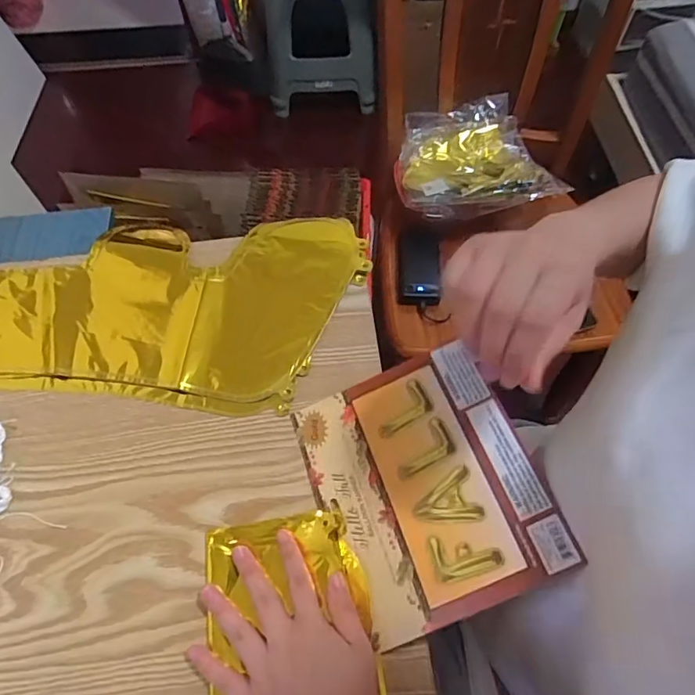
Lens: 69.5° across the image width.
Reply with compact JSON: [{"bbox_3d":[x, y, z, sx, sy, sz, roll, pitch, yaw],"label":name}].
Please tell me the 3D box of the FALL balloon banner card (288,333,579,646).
[{"bbox_3d":[0.053,0.098,0.383,0.158,0.017,0.188,-27,57,9],"label":"FALL balloon banner card"}]

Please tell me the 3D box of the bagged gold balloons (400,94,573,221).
[{"bbox_3d":[0.224,-0.340,0.923,0.274,0.065,0.251,-8,62,-3],"label":"bagged gold balloons"}]

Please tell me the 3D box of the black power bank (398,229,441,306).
[{"bbox_3d":[0.126,-0.141,0.882,0.071,0.020,0.128,0,78,10],"label":"black power bank"}]

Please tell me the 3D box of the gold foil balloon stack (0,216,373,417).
[{"bbox_3d":[-0.202,-0.051,0.492,0.420,0.017,0.215,3,62,3],"label":"gold foil balloon stack"}]

